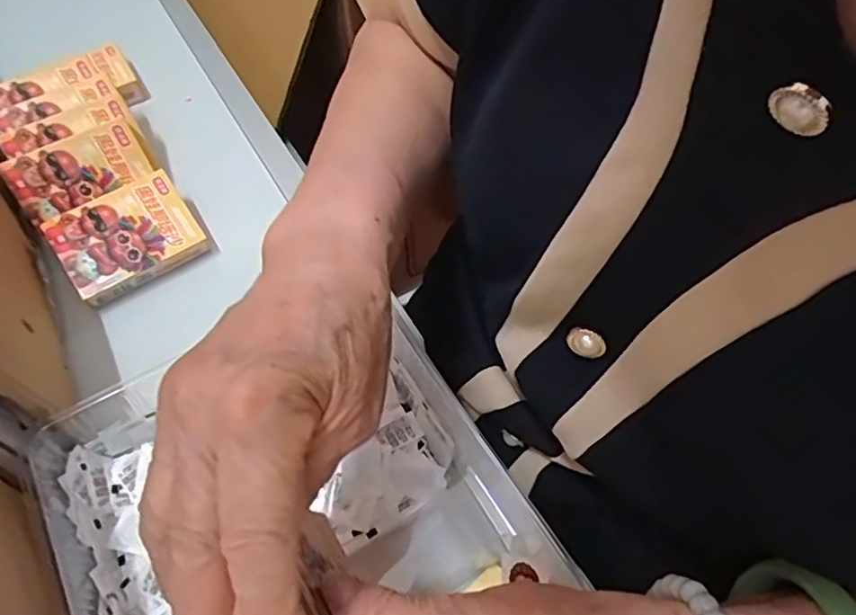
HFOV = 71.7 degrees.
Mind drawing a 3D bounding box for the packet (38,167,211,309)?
[{"bbox_3d":[-0.215,-0.051,0.423,0.090,0.014,0.070,-33,82,-21],"label":"packet"}]

